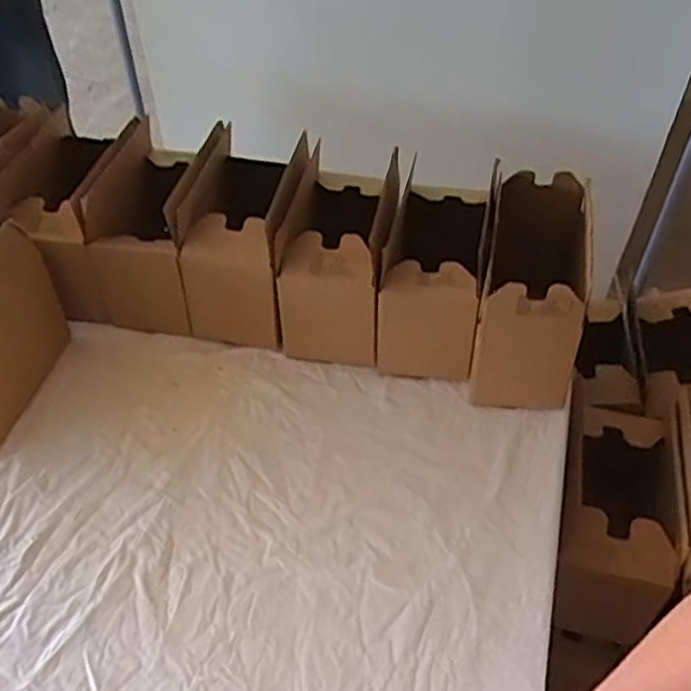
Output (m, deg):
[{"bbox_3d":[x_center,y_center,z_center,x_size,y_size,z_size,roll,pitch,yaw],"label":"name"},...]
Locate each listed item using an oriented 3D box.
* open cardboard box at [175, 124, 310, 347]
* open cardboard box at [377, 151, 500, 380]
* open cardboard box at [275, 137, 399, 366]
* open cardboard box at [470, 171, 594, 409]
[{"bbox_3d":[-0.115,-0.135,0.902,0.116,0.189,0.223,5,46,3],"label":"open cardboard box"},{"bbox_3d":[0.103,-0.079,0.853,0.103,0.179,0.162,9,46,7],"label":"open cardboard box"},{"bbox_3d":[-0.004,-0.108,0.877,0.113,0.188,0.194,7,46,6],"label":"open cardboard box"},{"bbox_3d":[0.213,-0.060,0.834,0.112,0.186,0.229,12,48,10],"label":"open cardboard box"}]

